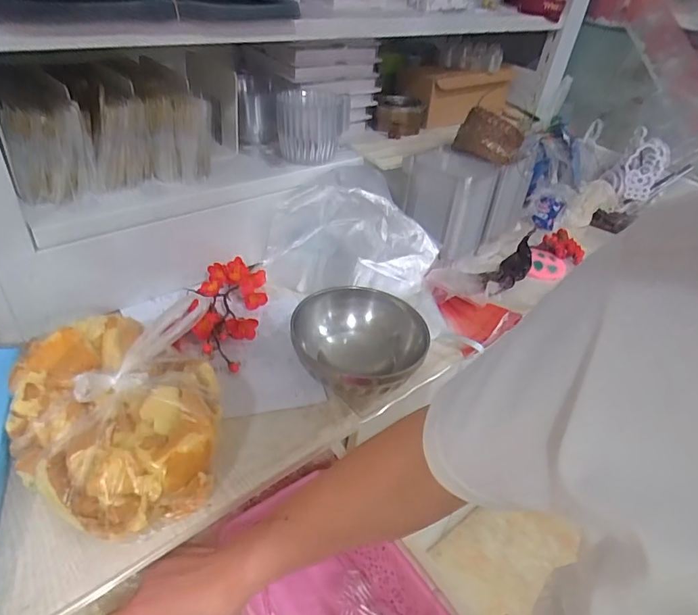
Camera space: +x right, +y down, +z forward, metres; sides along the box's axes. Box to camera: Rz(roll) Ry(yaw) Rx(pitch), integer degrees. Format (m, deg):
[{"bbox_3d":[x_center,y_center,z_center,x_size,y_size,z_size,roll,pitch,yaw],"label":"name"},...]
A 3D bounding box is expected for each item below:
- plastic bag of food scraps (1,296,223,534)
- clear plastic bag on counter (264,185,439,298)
[{"bbox_3d":[-0.232,0.103,0.491,0.195,0.116,0.220,-2,40,-12],"label":"plastic bag of food scraps"},{"bbox_3d":[0.005,-0.105,0.798,0.274,0.138,0.117,4,39,-5],"label":"clear plastic bag on counter"}]

